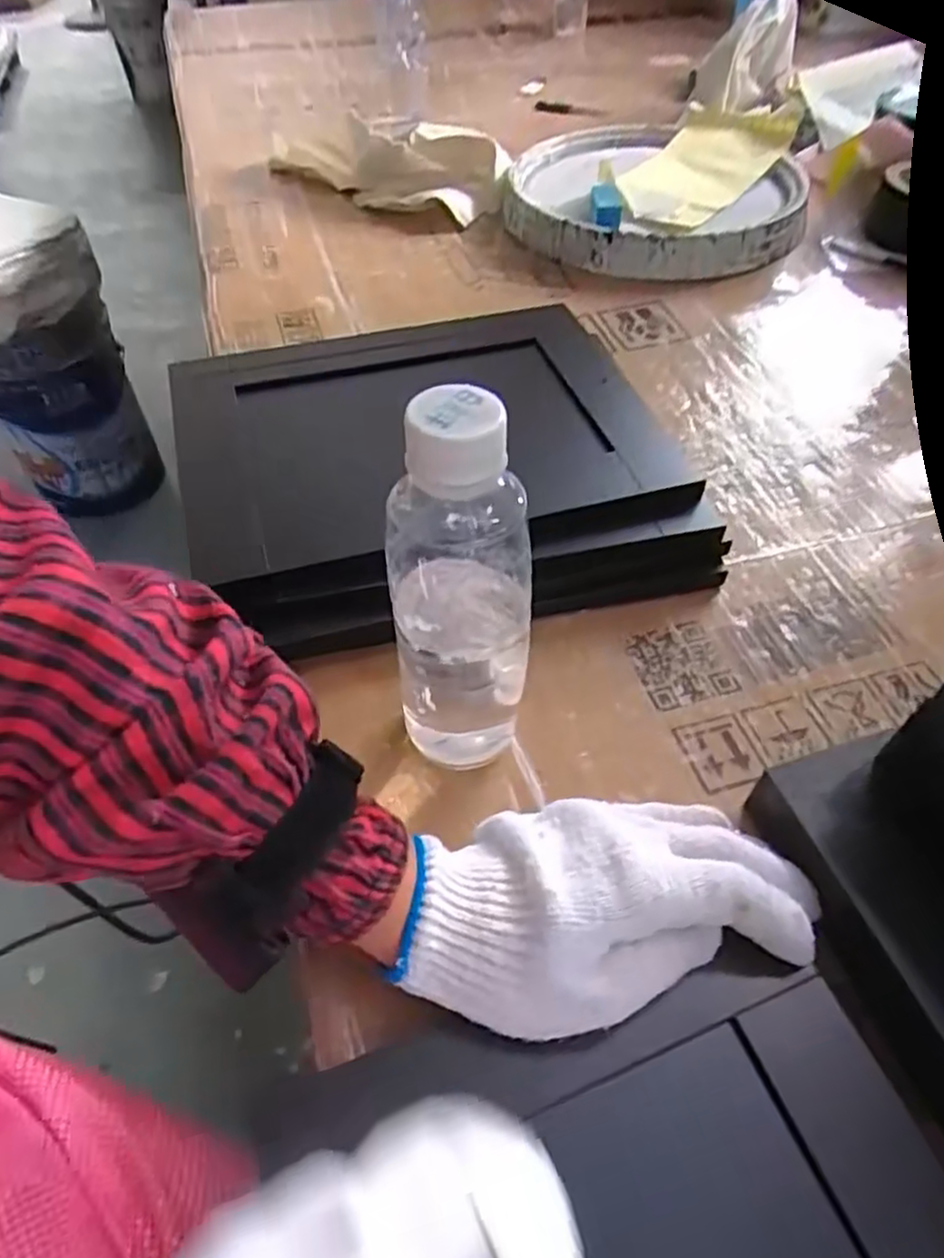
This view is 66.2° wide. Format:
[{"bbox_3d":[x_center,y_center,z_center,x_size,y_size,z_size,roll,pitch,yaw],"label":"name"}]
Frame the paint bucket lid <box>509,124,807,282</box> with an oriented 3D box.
[{"bbox_3d":[0.168,-0.405,0.691,0.279,0.040,0.240,31,60,25],"label":"paint bucket lid"}]

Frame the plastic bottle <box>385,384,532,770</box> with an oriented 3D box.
[{"bbox_3d":[-0.007,-0.006,0.295,0.057,0.186,0.047,8,52,6],"label":"plastic bottle"}]

